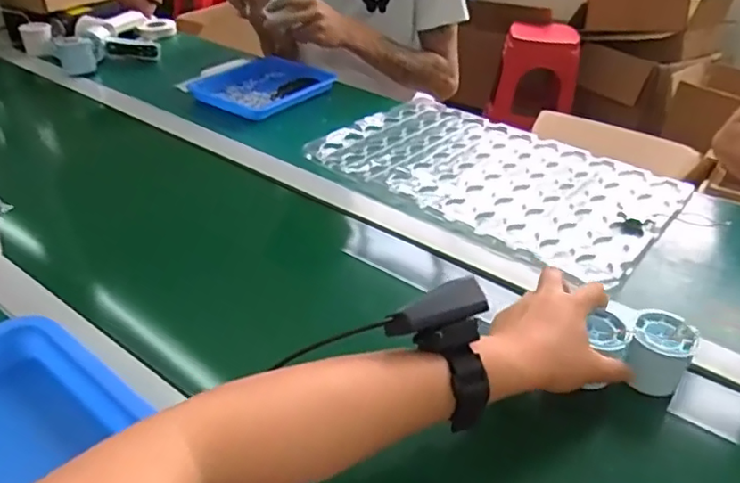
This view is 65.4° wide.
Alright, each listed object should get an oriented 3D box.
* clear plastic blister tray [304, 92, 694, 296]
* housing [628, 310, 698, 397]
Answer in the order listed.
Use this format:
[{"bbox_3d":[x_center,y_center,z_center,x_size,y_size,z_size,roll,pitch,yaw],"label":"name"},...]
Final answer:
[{"bbox_3d":[0.166,-0.097,0.783,0.443,0.017,0.286,26,43,30],"label":"clear plastic blister tray"},{"bbox_3d":[0.253,0.097,0.504,0.047,0.060,0.051,1,36,-1],"label":"housing"}]

